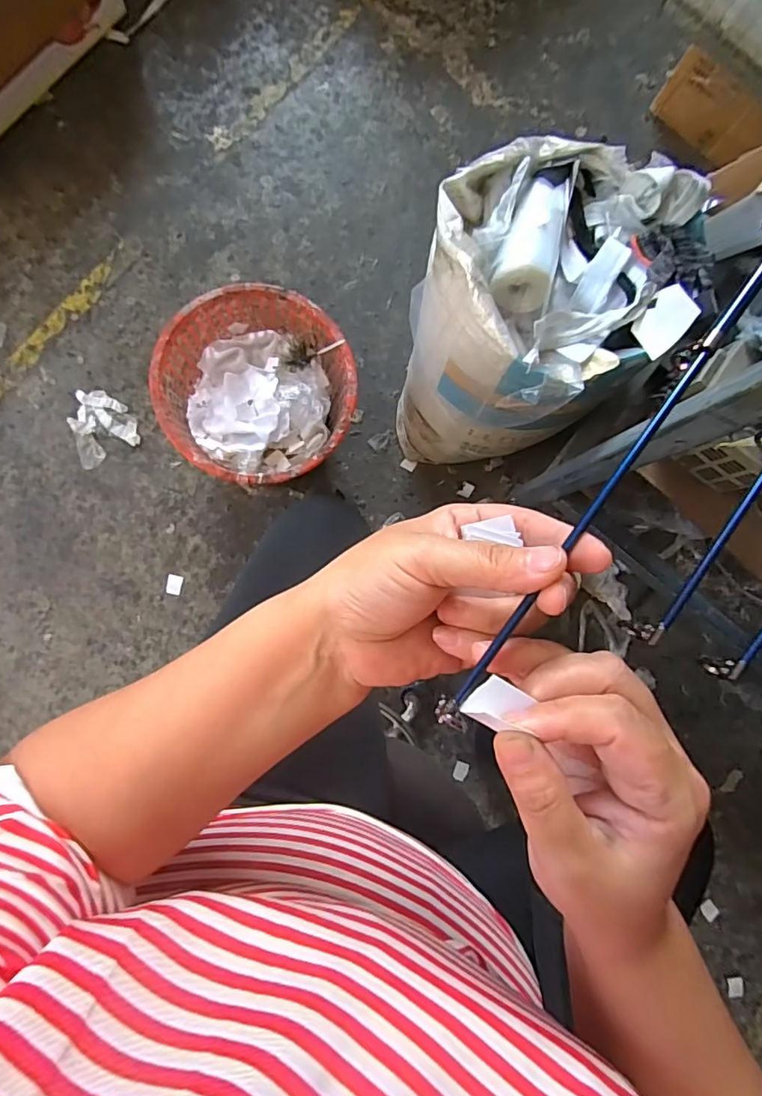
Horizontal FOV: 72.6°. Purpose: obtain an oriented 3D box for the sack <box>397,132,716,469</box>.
[{"bbox_3d":[0.197,-0.341,0.834,0.327,0.429,0.336,-26,89,-7],"label":"sack"}]

